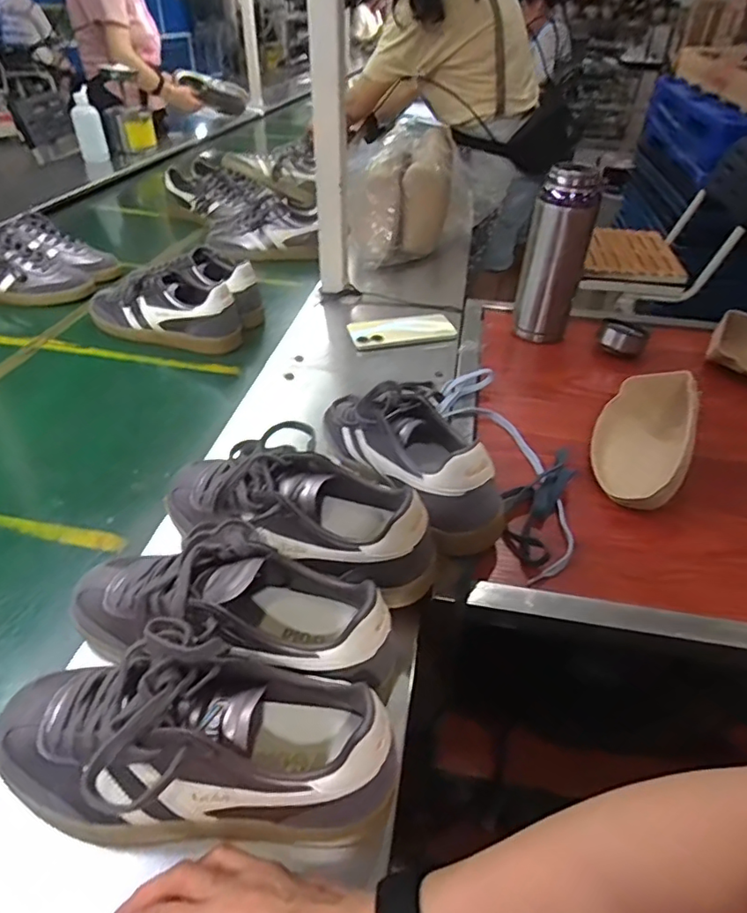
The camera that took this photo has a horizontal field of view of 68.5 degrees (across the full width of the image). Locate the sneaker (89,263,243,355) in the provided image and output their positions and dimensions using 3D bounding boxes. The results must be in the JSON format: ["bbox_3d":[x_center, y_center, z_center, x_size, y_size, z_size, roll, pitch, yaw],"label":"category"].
[{"bbox_3d":[-0.340,-0.247,0.890,0.256,0.101,0.106,11,41,11],"label":"sneaker"}]

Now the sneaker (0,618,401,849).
[{"bbox_3d":[-0.113,0.173,0.335,0.249,0.092,0.086,2,40,0],"label":"sneaker"}]

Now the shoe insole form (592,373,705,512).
[{"bbox_3d":[0.278,-0.019,0.564,0.090,0.074,0.165,20,43,20],"label":"shoe insole form"}]

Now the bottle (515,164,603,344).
[{"bbox_3d":[0.251,-0.276,0.757,0.077,0.220,0.069,17,43,17],"label":"bottle"}]

